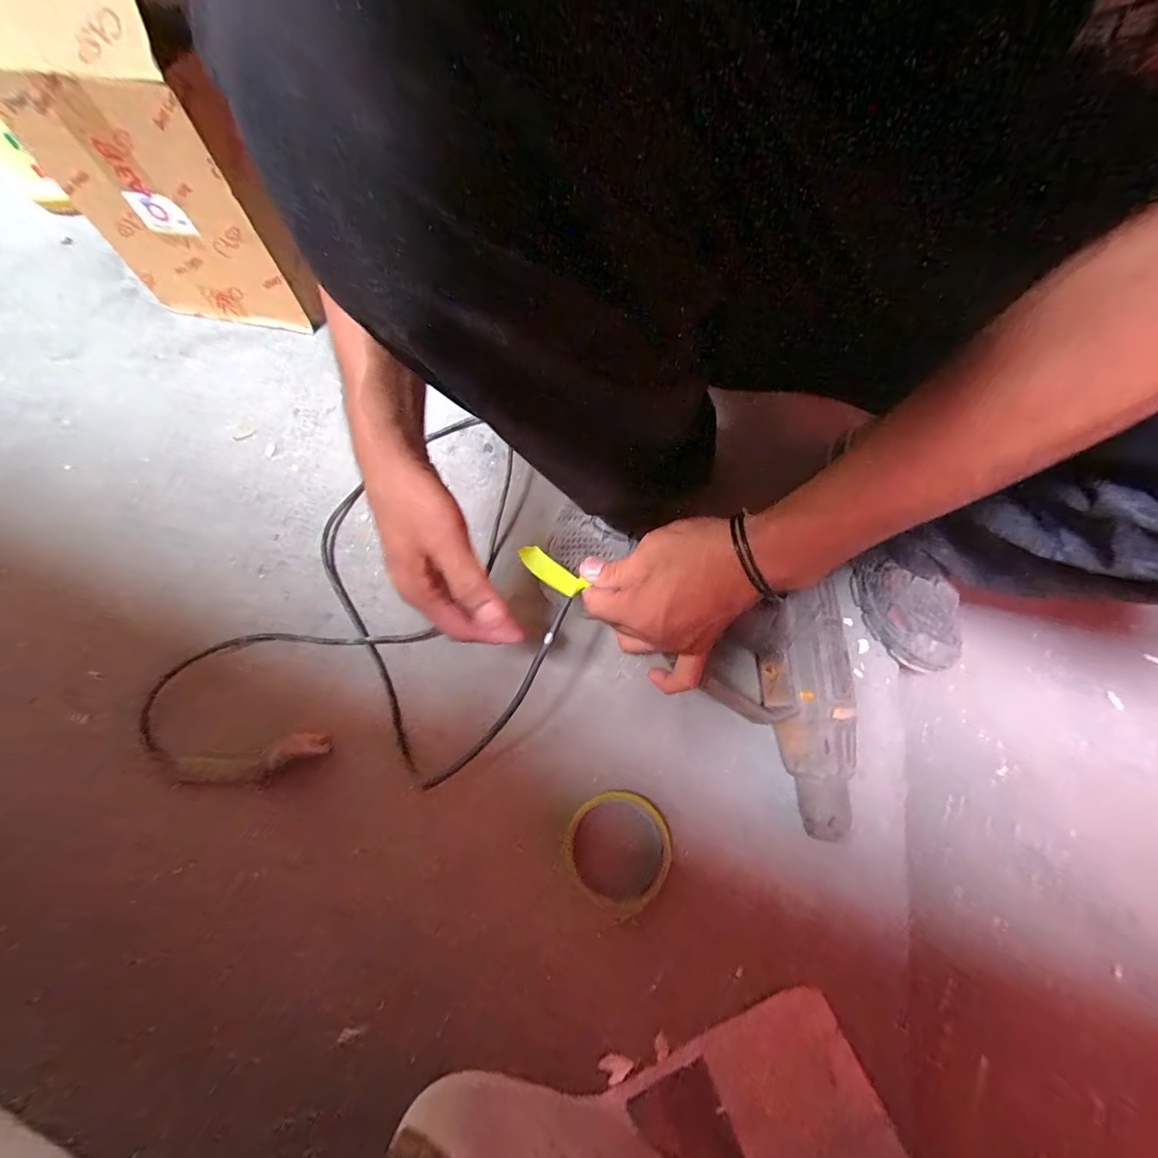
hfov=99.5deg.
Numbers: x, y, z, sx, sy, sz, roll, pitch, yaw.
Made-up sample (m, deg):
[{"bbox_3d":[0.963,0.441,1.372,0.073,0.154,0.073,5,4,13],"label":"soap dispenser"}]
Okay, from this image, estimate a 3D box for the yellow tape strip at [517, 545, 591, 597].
[{"bbox_3d":[-0.023,-0.007,0.377,0.055,0.007,0.017,38,64,14],"label":"yellow tape strip"}]

